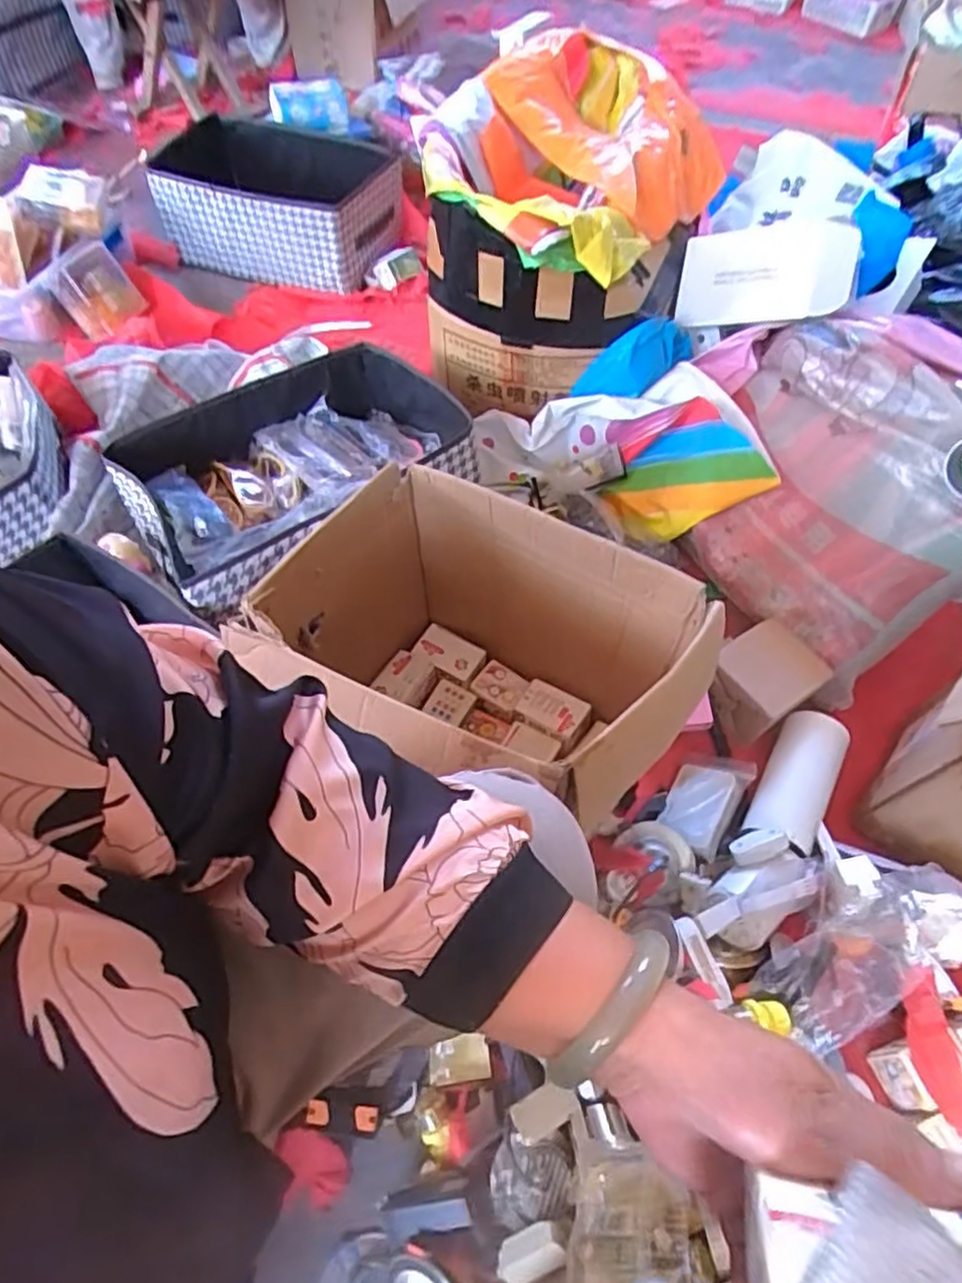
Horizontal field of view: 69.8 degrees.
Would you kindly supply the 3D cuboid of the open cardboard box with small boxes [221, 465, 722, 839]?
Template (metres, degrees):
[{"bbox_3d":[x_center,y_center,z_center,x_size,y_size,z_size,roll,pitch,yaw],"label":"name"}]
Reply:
[{"bbox_3d":[0.001,0.040,0.689,0.353,0.299,0.249,30,62,16],"label":"open cardboard box with small boxes"}]

